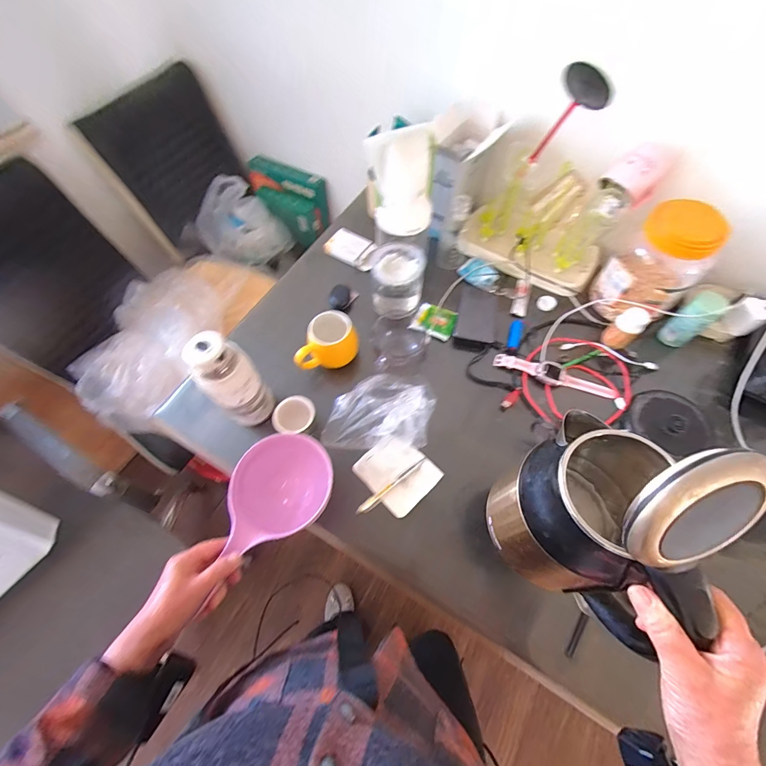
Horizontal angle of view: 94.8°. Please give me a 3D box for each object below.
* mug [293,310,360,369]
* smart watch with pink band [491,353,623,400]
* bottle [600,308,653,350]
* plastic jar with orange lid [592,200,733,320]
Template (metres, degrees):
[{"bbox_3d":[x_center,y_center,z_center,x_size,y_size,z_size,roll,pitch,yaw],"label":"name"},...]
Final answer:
[{"bbox_3d":[-0.116,-0.076,0.706,0.131,0.088,0.077,-29,66,-13],"label":"mug"},{"bbox_3d":[0.338,-0.017,0.691,0.231,0.024,0.042,16,65,9],"label":"smart watch with pink band"},{"bbox_3d":[0.479,-0.109,0.692,0.049,0.081,0.049,-38,69,-17],"label":"bottle"},{"bbox_3d":[0.528,-0.225,0.672,0.155,0.209,0.132,40,70,19],"label":"plastic jar with orange lid"}]

